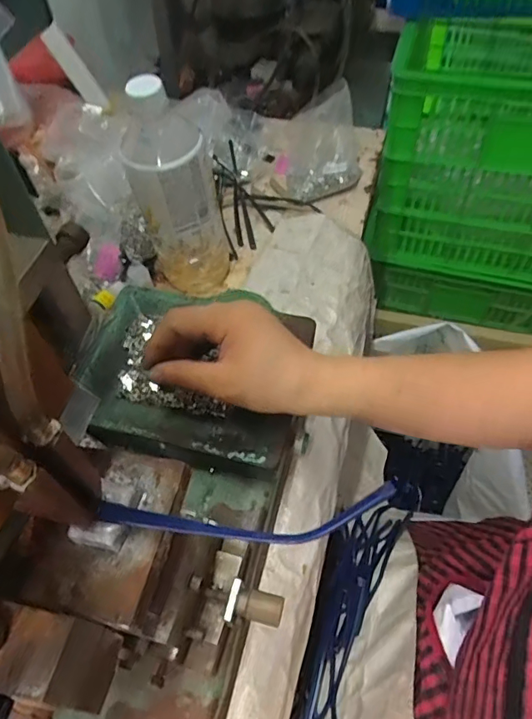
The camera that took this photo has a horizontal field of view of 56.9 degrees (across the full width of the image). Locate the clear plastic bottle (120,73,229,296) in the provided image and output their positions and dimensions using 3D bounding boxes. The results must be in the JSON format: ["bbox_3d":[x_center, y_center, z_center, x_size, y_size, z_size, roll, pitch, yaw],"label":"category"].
[{"bbox_3d":[-0.099,-0.186,0.563,0.094,0.255,0.085,-6,56,-3],"label":"clear plastic bottle"}]

